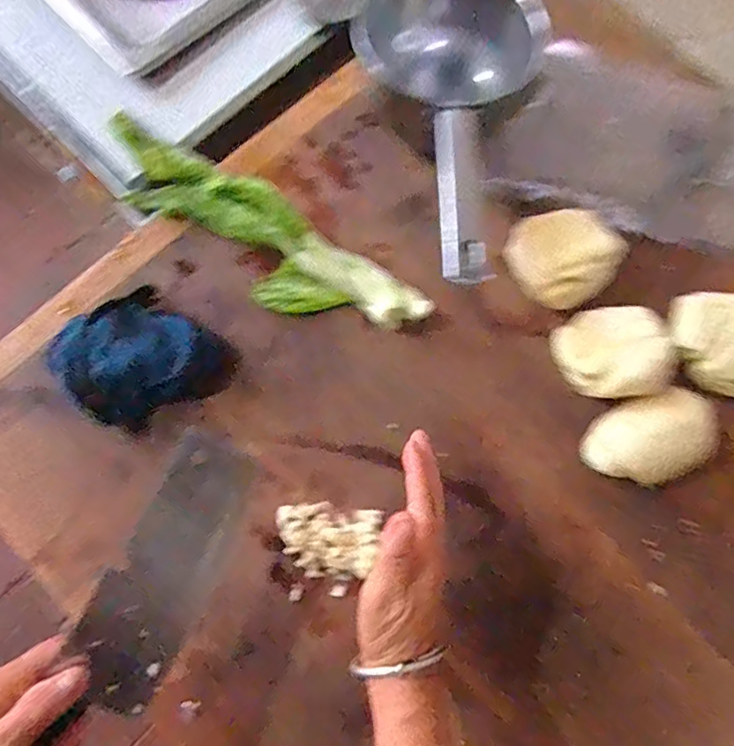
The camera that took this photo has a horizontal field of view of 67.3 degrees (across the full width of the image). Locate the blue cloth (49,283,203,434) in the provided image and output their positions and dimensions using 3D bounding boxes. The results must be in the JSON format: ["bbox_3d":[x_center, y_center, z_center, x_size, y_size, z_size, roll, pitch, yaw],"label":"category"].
[{"bbox_3d":[-0.187,-0.014,0.430,0.094,0.041,0.099,39,77,7],"label":"blue cloth"}]

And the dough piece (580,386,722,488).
[{"bbox_3d":[0.221,0.053,0.430,0.098,0.035,0.066,-14,77,-6],"label":"dough piece"}]

